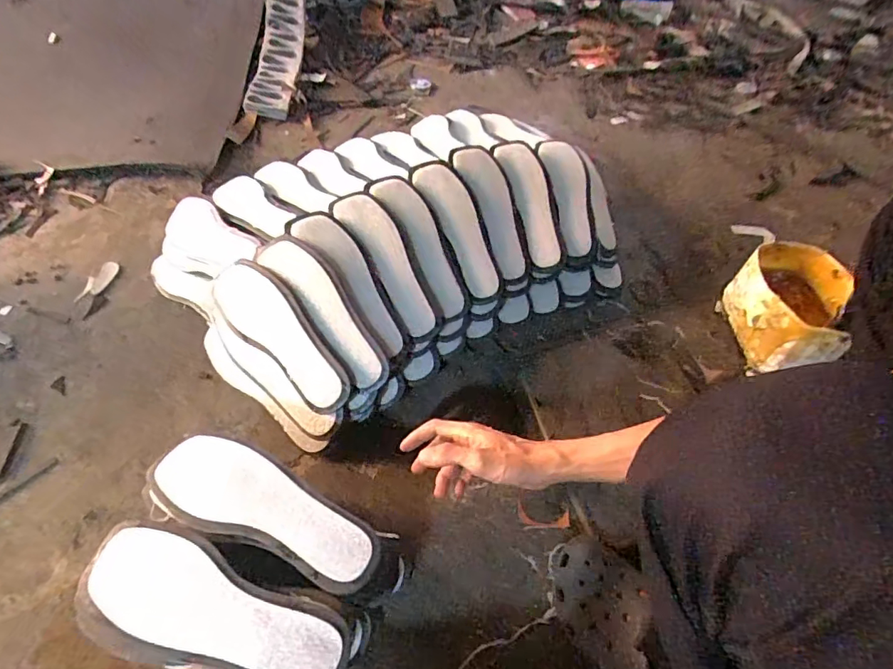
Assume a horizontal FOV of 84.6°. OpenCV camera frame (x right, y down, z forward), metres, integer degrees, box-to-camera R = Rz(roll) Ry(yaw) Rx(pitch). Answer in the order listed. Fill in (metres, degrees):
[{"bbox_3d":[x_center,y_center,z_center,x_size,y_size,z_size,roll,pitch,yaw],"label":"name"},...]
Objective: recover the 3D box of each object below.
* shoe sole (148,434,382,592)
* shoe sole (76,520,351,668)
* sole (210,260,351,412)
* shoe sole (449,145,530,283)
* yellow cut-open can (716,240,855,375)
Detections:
[{"bbox_3d":[-0.176,0.168,0.474,0.238,0.012,0.081,23,56,11],"label":"shoe sole"},{"bbox_3d":[-0.199,0.237,0.417,0.234,0.018,0.093,18,55,8],"label":"shoe sole"},{"bbox_3d":[-0.212,-0.001,0.637,0.234,0.014,0.086,41,95,11],"label":"sole"},{"bbox_3d":[0.081,-0.200,0.797,0.081,0.027,0.239,-17,81,-16],"label":"shoe sole"},{"bbox_3d":[0.548,-0.040,0.802,0.161,0.141,0.213,29,57,15],"label":"yellow cut-open can"}]

